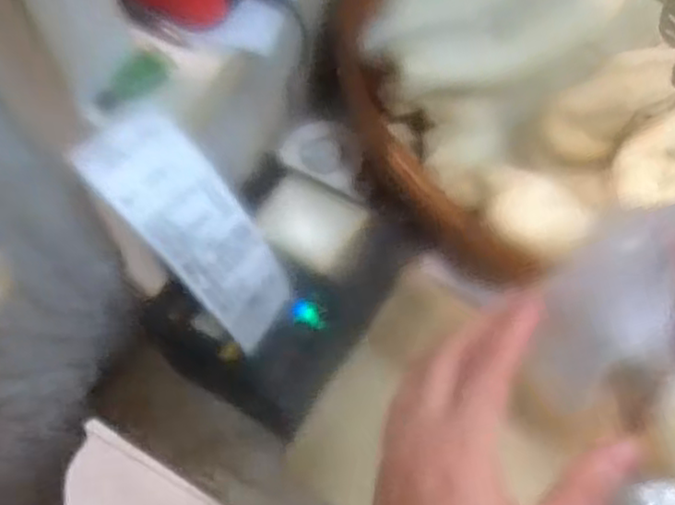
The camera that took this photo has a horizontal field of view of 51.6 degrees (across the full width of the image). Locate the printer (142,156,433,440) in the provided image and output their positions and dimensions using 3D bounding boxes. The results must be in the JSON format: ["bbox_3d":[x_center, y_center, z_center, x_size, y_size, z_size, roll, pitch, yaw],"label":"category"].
[{"bbox_3d":[-0.028,0.025,0.546,0.127,0.110,0.198,29,67,15],"label":"printer"}]

